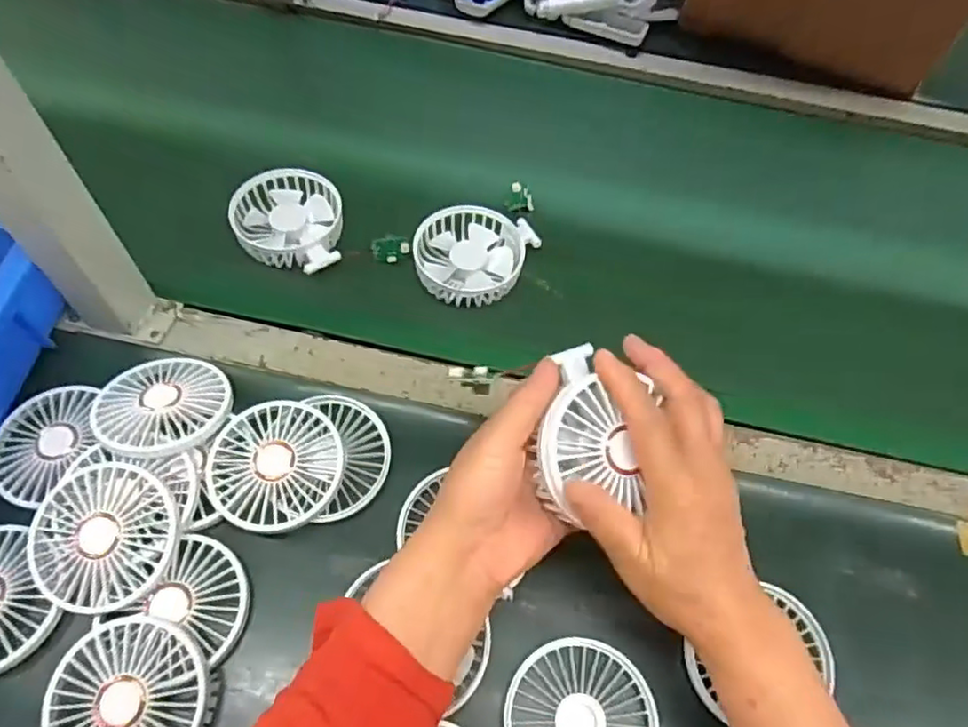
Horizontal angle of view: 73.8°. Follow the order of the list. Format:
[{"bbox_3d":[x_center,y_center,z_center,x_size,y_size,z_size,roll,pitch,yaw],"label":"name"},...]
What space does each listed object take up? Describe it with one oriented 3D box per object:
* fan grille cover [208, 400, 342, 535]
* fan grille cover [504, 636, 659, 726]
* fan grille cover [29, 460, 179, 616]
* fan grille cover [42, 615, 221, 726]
[{"bbox_3d":[-0.141,0.068,0.437,0.087,0.010,0.087,8,64,0],"label":"fan grille cover"},{"bbox_3d":[0.058,0.214,0.385,0.087,0.011,0.088,8,63,2],"label":"fan grille cover"},{"bbox_3d":[-0.235,0.106,0.398,0.086,0.022,0.081,22,65,9],"label":"fan grille cover"},{"bbox_3d":[-0.206,0.194,0.367,0.087,0.012,0.086,22,65,9],"label":"fan grille cover"}]

